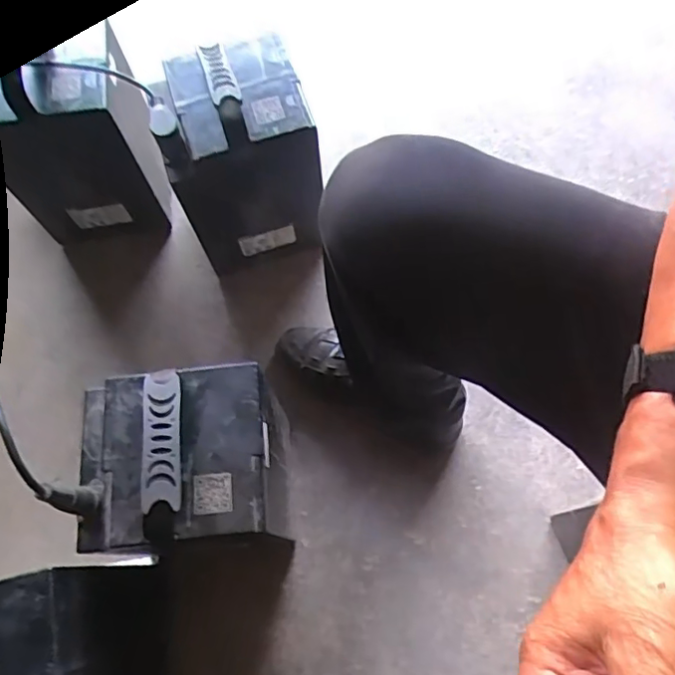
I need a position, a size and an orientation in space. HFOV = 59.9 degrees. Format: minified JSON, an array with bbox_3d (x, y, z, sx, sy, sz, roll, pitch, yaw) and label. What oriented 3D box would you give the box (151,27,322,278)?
[{"bbox_3d":[-0.124,-0.227,0.755,0.173,0.264,0.162,-19,71,-5],"label":"box"}]

